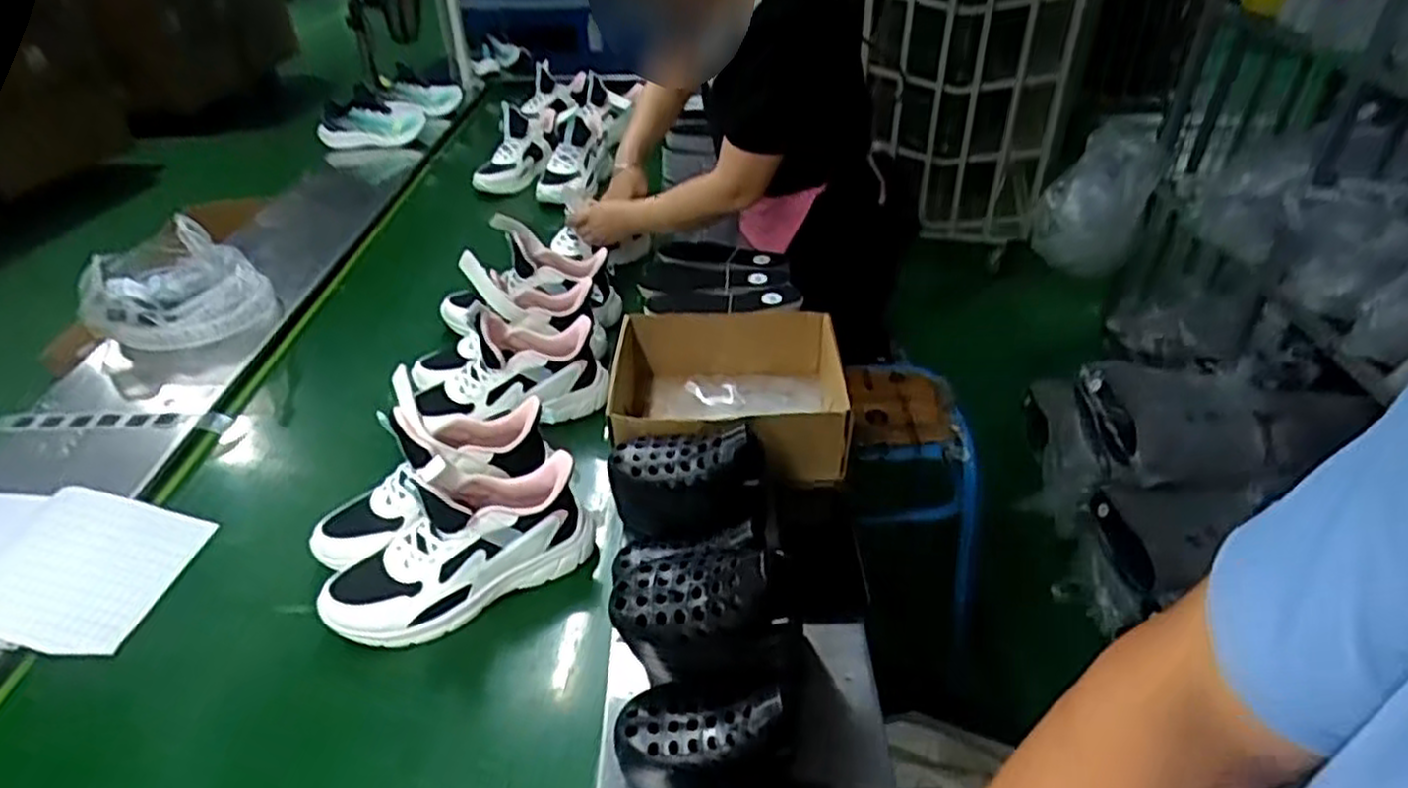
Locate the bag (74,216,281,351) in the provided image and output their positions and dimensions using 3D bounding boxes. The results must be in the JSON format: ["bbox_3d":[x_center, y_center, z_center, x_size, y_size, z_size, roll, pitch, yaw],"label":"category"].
[{"bbox_3d":[-0.780,-0.158,1.142,0.213,0.146,0.131,-6,35,-7],"label":"bag"}]

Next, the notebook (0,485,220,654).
[{"bbox_3d":[-0.731,0.185,0.803,0.334,0.058,0.201,-1,35,1],"label":"notebook"}]

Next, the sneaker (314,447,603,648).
[{"bbox_3d":[-0.250,0.136,0.764,0.264,0.152,0.103,-19,41,-22],"label":"sneaker"}]

